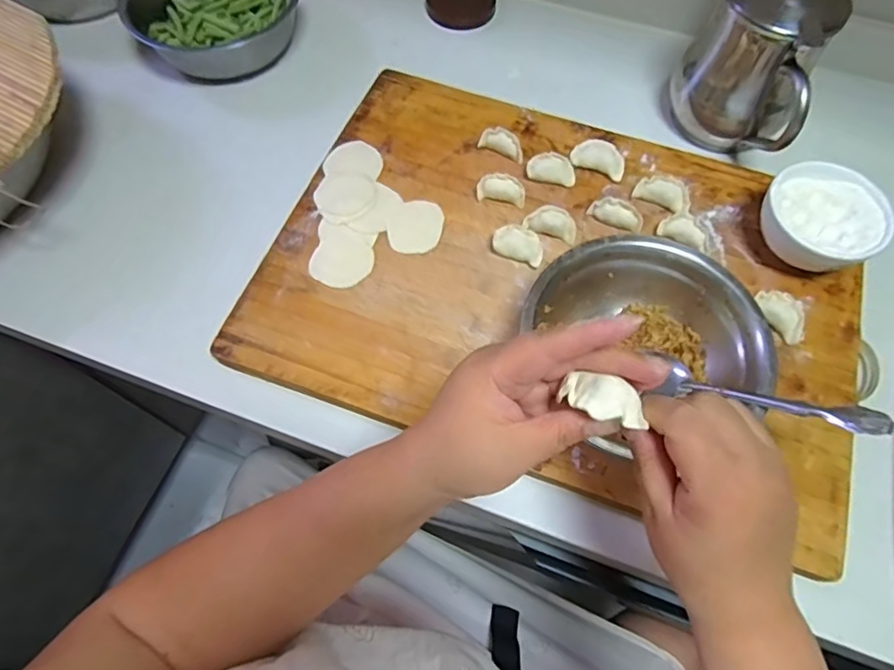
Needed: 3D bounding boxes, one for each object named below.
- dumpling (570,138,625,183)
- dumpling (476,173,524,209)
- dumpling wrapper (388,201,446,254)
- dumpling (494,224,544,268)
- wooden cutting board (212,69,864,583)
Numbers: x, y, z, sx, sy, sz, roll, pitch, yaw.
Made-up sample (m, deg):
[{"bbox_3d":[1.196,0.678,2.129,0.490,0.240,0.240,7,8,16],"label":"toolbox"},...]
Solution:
[{"bbox_3d":[0.145,-0.168,0.534,0.051,0.019,0.030,19,66,9],"label":"dumpling"},{"bbox_3d":[0.050,-0.135,0.513,0.044,0.023,0.018,9,65,5],"label":"dumpling"},{"bbox_3d":[-0.029,-0.100,0.507,0.047,0.004,0.058,10,65,5],"label":"dumpling wrapper"},{"bbox_3d":[0.063,-0.078,0.489,0.045,0.018,0.029,24,67,11],"label":"dumpling"},{"bbox_3d":[0.100,-0.058,0.484,0.491,0.026,0.349,17,66,8],"label":"wooden cutting board"}]

